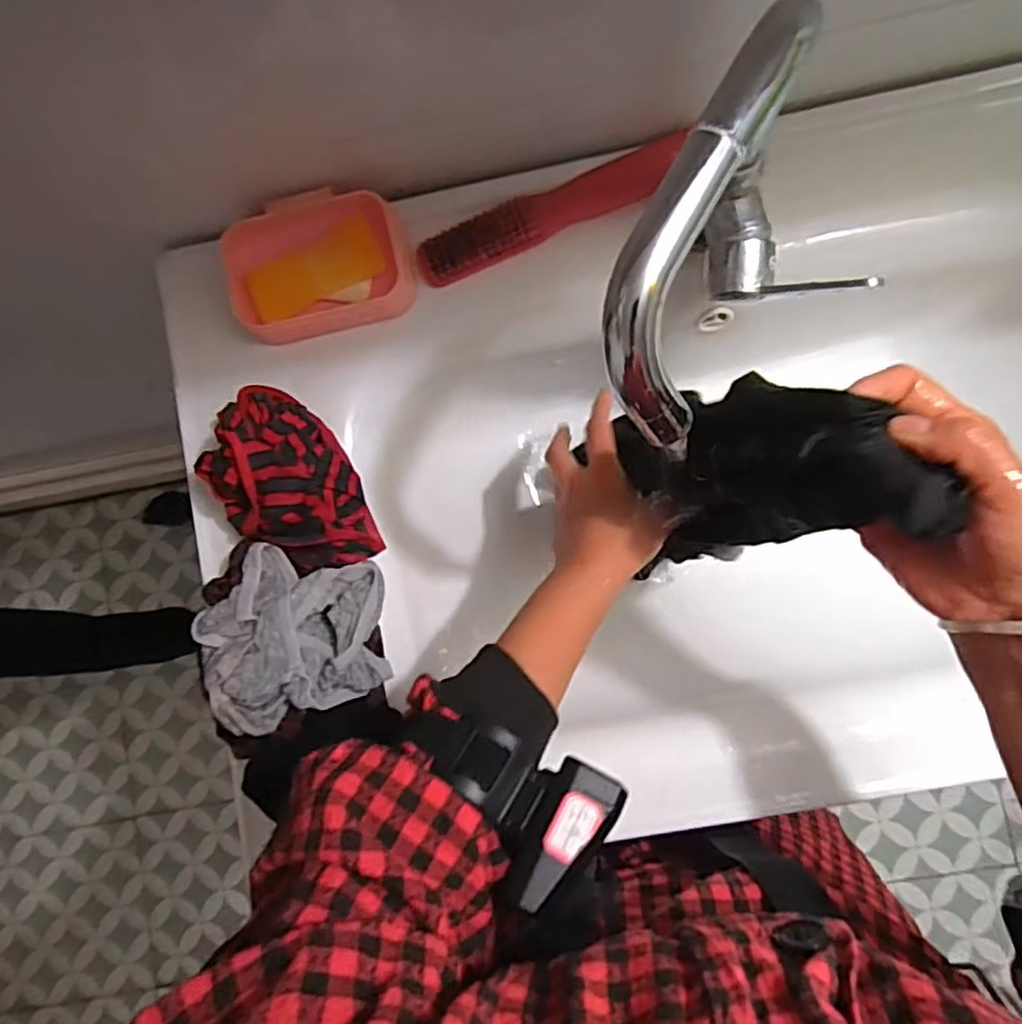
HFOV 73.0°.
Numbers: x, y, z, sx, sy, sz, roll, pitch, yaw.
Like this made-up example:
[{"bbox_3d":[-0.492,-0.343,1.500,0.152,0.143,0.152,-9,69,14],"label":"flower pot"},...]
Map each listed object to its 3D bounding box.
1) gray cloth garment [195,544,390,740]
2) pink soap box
[{"bbox_3d":[-0.144,0.076,0.459,0.116,0.048,0.113,0,84,4],"label":"gray cloth garment"},{"bbox_3d":[-0.137,-0.177,0.493,0.126,0.035,0.091,-12,84,3],"label":"pink soap box"}]

